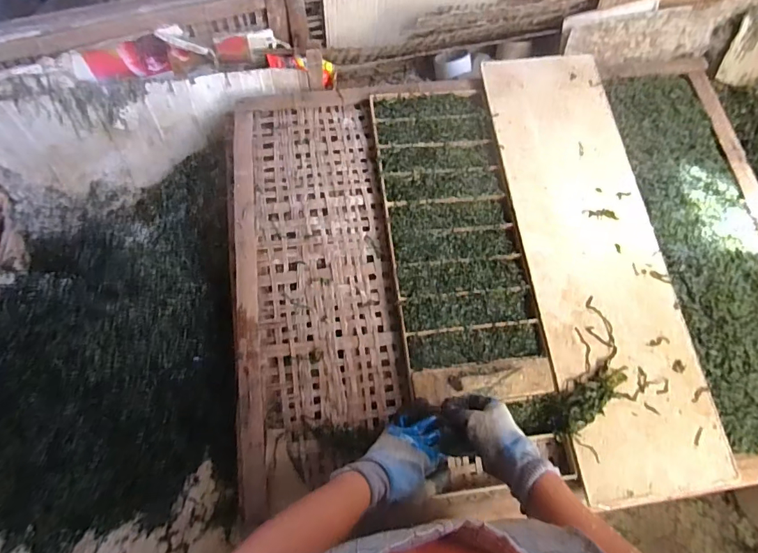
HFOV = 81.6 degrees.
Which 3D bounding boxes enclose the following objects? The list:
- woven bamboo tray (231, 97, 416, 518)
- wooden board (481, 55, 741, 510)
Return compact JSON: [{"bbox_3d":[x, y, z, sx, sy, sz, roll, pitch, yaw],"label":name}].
[{"bbox_3d":[-0.112,-0.021,0.754,0.268,0.025,0.714,-6,70,-6],"label":"woven bamboo tray"},{"bbox_3d":[0.383,-0.056,0.772,0.264,0.017,0.789,-6,73,-4],"label":"wooden board"}]

